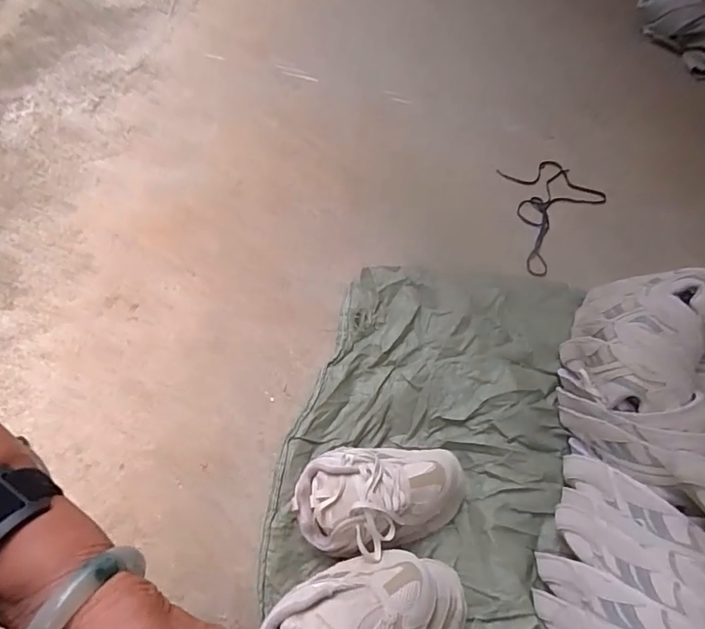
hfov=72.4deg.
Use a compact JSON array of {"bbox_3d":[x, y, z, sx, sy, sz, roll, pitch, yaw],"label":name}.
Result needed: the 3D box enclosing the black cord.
[{"bbox_3d":[0.476,-0.226,1.102,0.225,0.018,0.380,1,55,-2],"label":"black cord"}]

